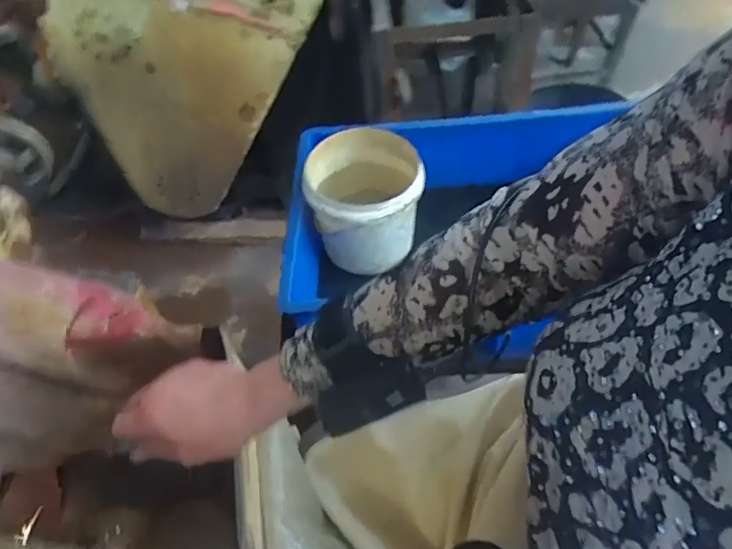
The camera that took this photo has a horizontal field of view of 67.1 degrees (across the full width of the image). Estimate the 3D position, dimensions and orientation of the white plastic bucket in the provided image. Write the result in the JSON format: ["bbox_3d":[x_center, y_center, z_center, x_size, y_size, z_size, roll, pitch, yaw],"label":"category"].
[{"bbox_3d":[0.000,-0.103,0.786,0.156,0.136,0.170,-3,50,3],"label":"white plastic bucket"}]

